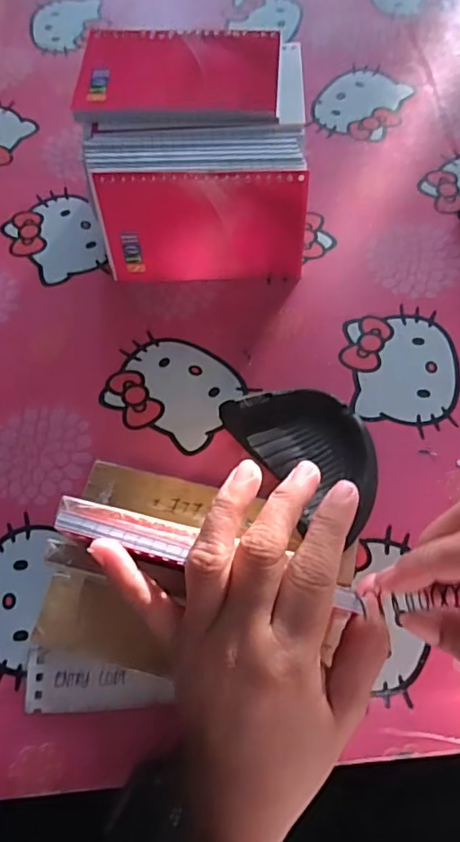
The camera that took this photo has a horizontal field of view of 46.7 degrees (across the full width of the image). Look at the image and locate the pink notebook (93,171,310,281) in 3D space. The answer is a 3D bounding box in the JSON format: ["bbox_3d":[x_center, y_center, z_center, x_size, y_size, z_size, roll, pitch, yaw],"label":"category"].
[{"bbox_3d":[-0.017,-0.125,0.351,0.130,0.077,0.006,1,54,3],"label":"pink notebook"}]

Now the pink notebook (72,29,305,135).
[{"bbox_3d":[-0.026,-0.226,0.351,0.144,0.008,0.090,0,67,2],"label":"pink notebook"}]

